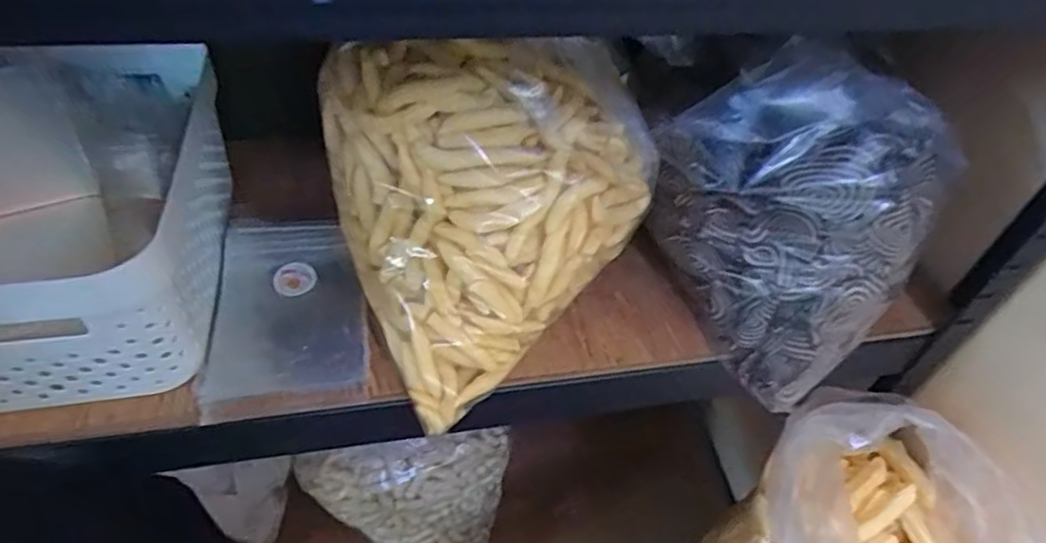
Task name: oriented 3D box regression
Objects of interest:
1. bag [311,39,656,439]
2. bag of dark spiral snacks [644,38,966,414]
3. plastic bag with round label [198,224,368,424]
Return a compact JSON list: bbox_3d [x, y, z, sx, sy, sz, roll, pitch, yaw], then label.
[{"bbox_3d":[-0.010,-0.052,0.411,0.203,0.161,0.176,-21,52,-23],"label":"bag"},{"bbox_3d":[0.184,-0.028,0.443,0.193,0.233,0.107,14,28,8],"label":"bag of dark spiral snacks"},{"bbox_3d":[-0.166,0.026,0.445,0.100,0.017,0.158,-6,48,-11],"label":"plastic bag with round label"}]

